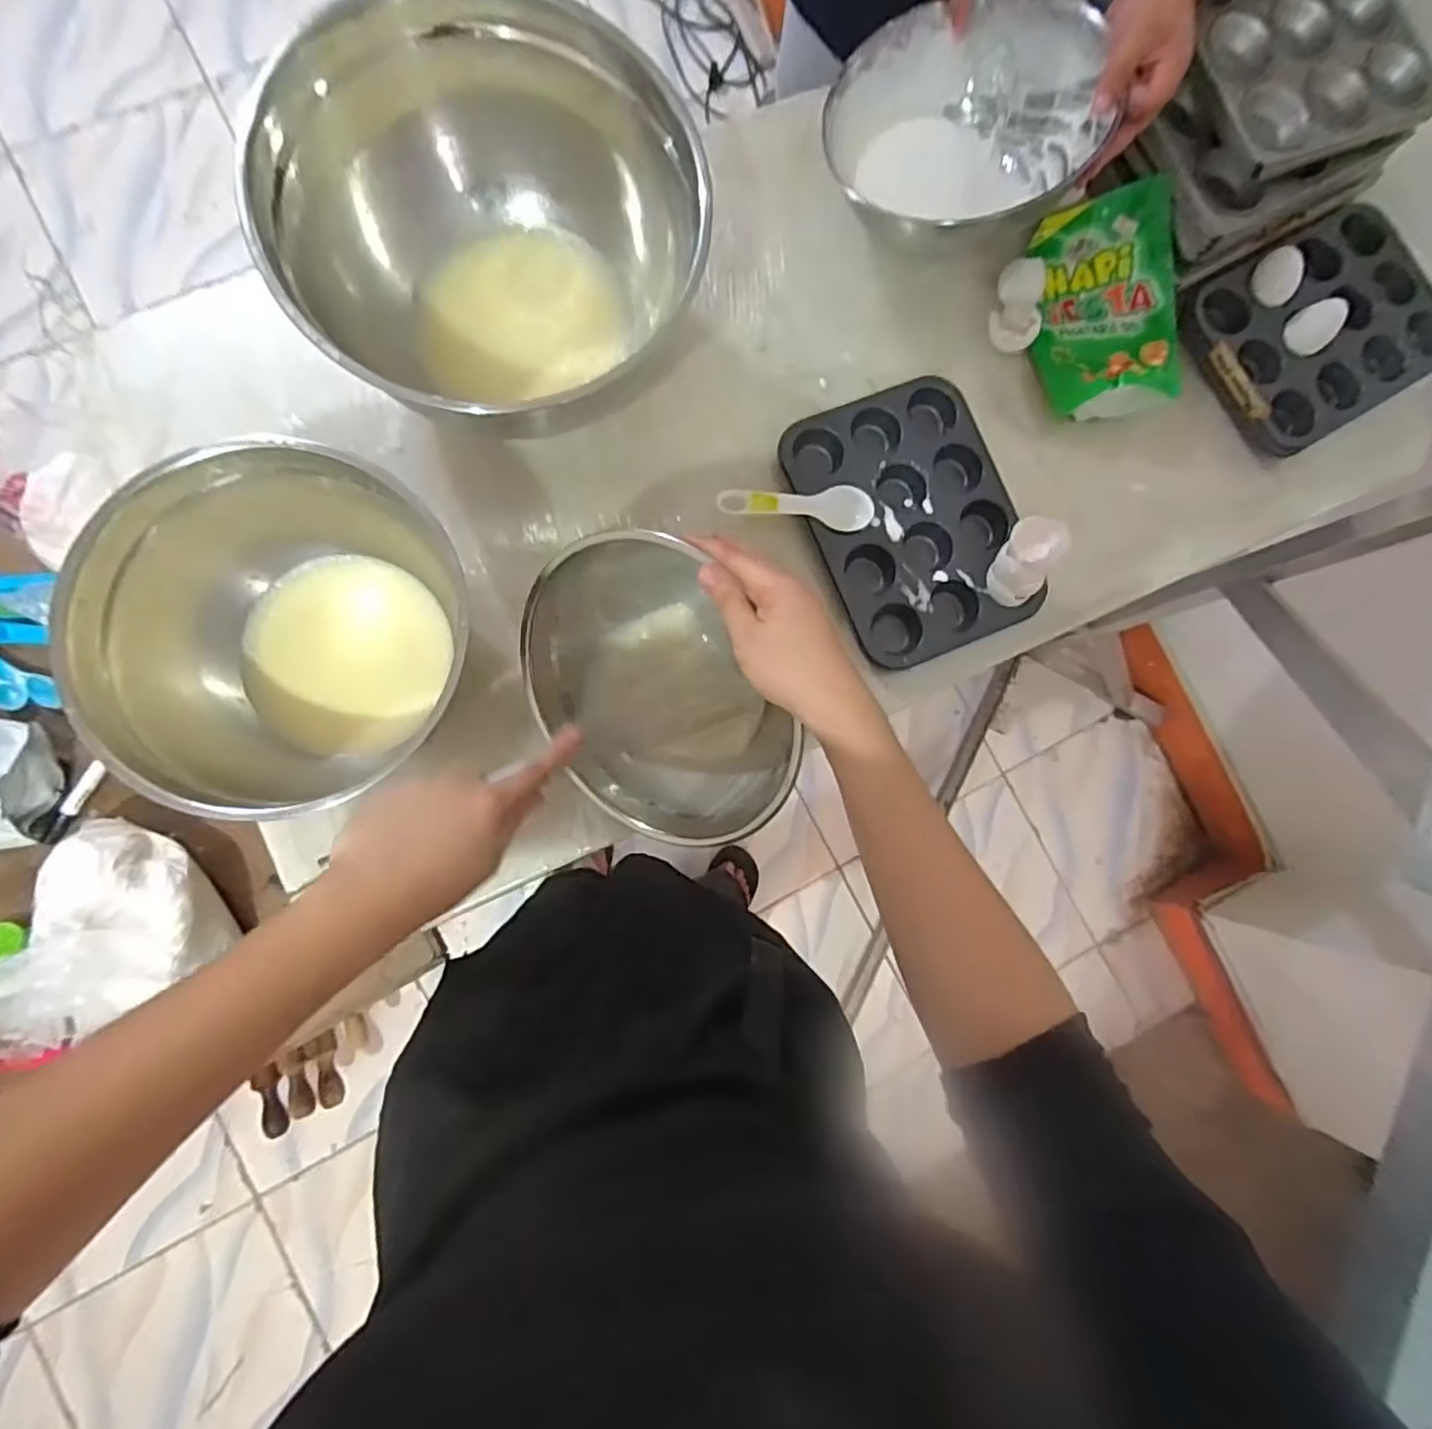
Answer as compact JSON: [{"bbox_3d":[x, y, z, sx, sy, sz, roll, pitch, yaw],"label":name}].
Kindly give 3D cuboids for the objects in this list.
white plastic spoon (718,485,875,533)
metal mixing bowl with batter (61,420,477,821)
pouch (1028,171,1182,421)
[{"bbox_3d":[0.075,-0.197,0.613,0.139,0.014,0.043,8,84,-5],"label":"white plastic spoon"},{"bbox_3d":[-0.316,-0.063,0.508,0.242,0.141,0.219,-37,89,-8],"label":"metal mixing bowl with batter"},{"bbox_3d":[0.378,-0.396,0.634,0.127,0.048,0.200,-7,86,-6],"label":"pouch"}]

